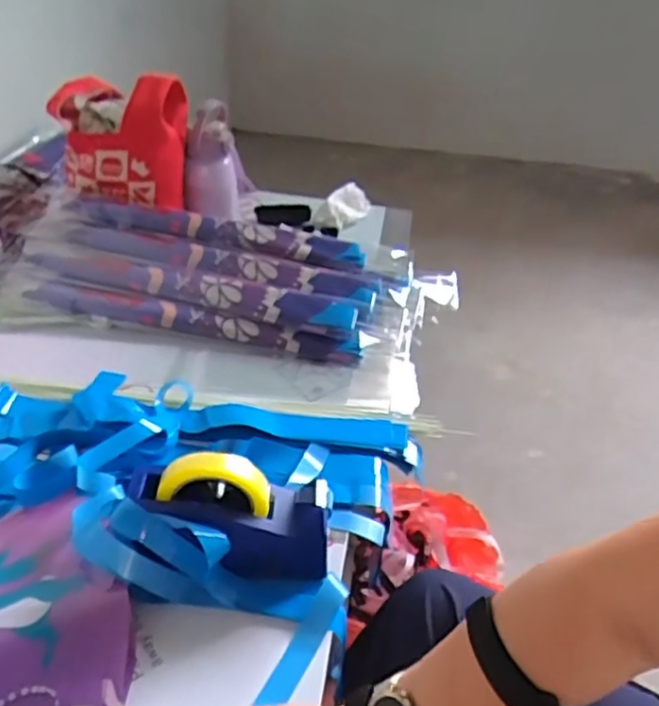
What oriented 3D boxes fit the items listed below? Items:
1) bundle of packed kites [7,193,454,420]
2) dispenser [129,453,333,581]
[{"bbox_3d":[-0.167,-0.137,1.086,0.708,0.061,0.364,15,40,13],"label":"bundle of packed kites"},{"bbox_3d":[-0.096,0.166,0.663,0.194,0.136,0.075,1,39,-3],"label":"dispenser"}]

